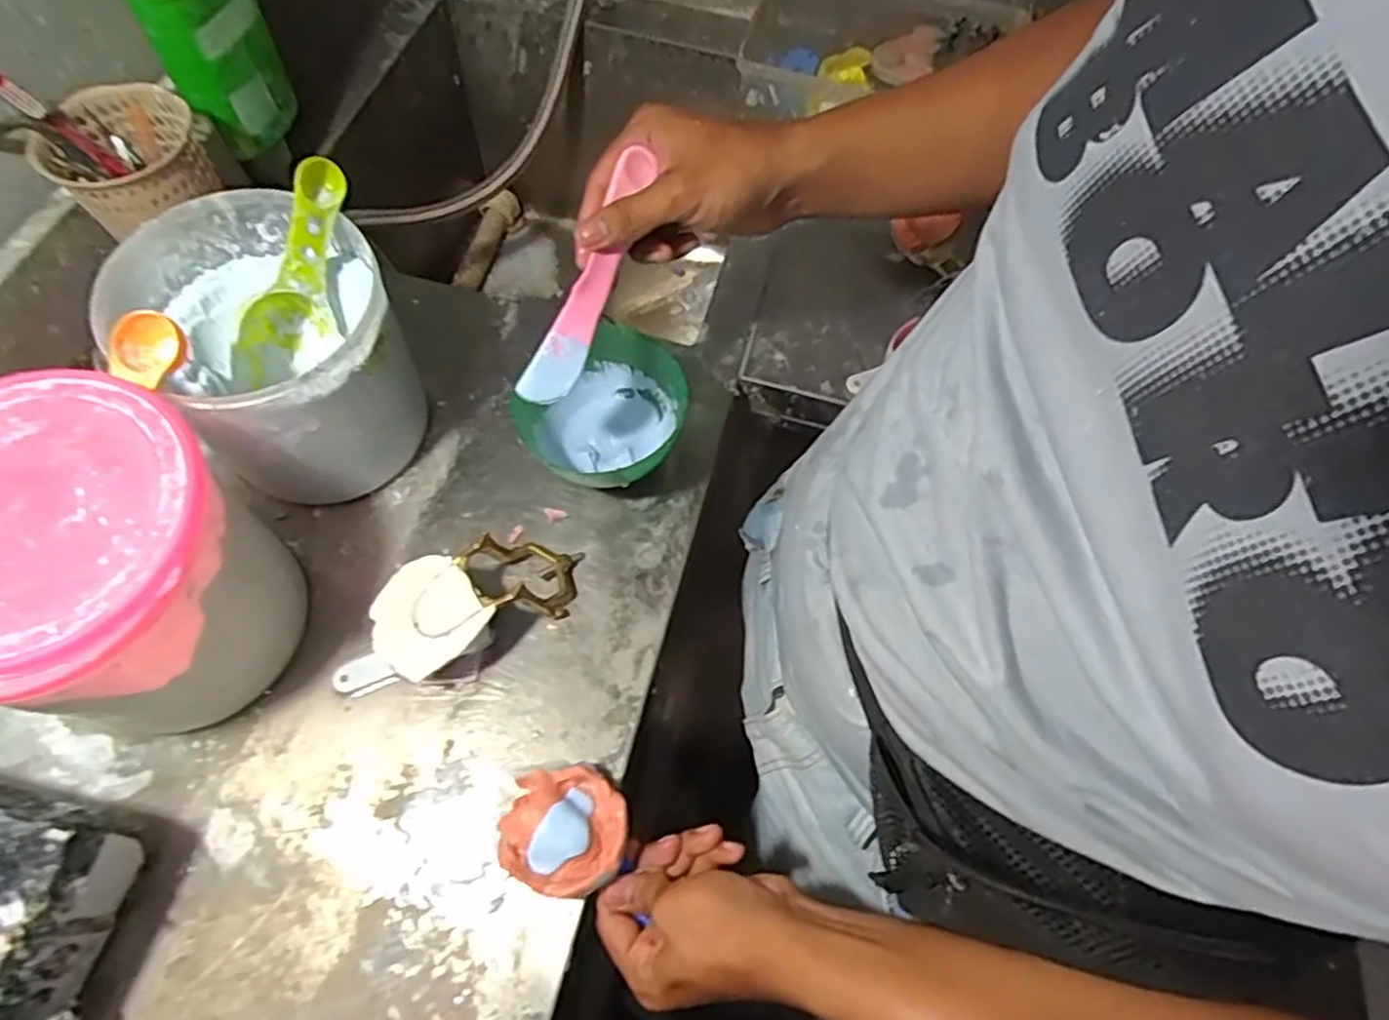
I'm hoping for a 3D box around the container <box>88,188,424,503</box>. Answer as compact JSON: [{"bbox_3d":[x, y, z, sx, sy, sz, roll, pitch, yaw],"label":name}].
[{"bbox_3d":[-0.276,-0.100,0.518,0.154,0.177,0.149,0,63,-1],"label":"container"}]

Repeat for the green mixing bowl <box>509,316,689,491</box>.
[{"bbox_3d":[-0.065,-0.061,0.549,0.113,0.090,0.117,0,63,-1],"label":"green mixing bowl"}]

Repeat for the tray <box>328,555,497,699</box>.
[{"bbox_3d":[-0.192,0.084,0.492,0.108,0.052,0.072,-27,66,-14],"label":"tray"}]

